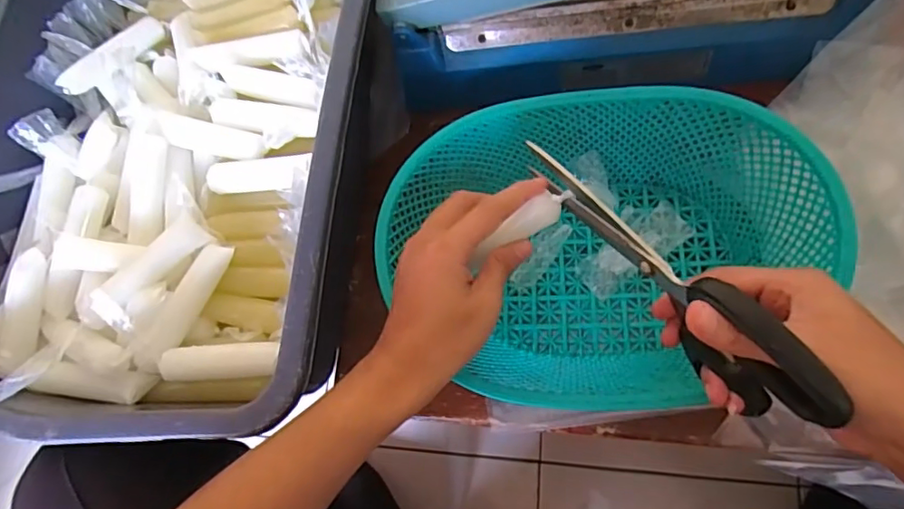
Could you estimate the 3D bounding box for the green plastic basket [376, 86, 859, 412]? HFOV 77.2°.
[{"bbox_3d":[0.106,-0.012,0.431,0.302,0.119,0.220,-6,88,8],"label":"green plastic basket"}]

